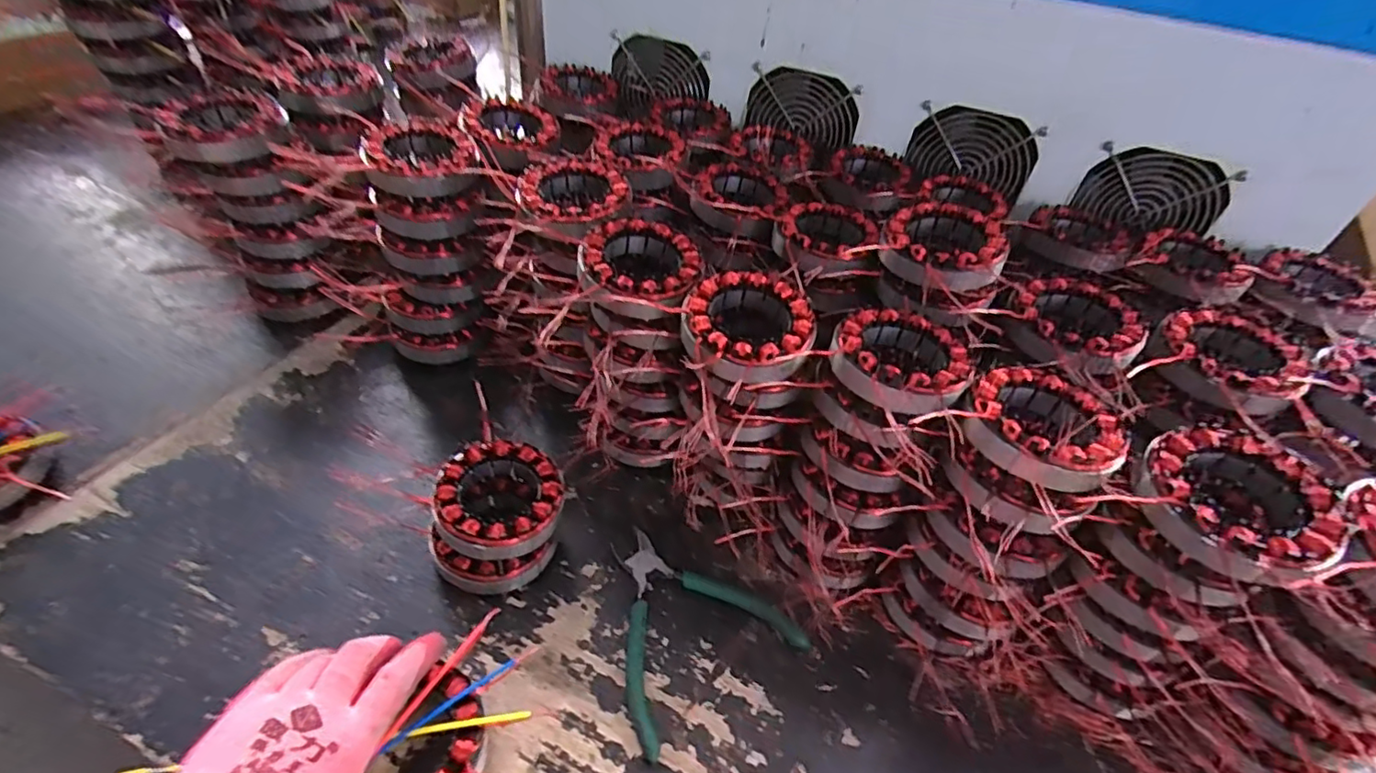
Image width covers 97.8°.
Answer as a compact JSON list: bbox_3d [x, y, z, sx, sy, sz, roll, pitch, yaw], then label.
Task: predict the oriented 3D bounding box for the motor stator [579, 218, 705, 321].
[{"bbox_3d":[-0.034,-0.082,0.428,0.082,0.031,0.096,12,45,5],"label":"motor stator"}]

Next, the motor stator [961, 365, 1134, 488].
[{"bbox_3d":[0.212,0.022,0.358,0.092,0.023,0.086,-23,53,-25],"label":"motor stator"}]

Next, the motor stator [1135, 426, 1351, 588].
[{"bbox_3d":[0.295,0.062,0.326,0.089,0.029,0.087,-23,52,-26],"label":"motor stator"}]

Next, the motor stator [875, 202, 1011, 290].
[{"bbox_3d":[0.186,-0.104,0.444,0.083,0.030,0.083,3,45,-3],"label":"motor stator"}]

